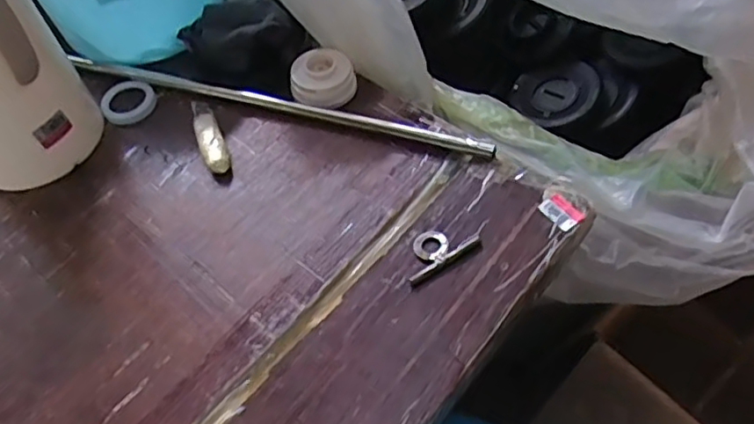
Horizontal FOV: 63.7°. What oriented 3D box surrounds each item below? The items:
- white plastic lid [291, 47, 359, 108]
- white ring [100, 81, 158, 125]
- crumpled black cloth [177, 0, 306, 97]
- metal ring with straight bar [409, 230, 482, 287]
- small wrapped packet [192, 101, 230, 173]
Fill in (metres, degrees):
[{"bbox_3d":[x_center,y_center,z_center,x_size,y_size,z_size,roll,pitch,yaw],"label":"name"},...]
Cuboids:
[{"bbox_3d":[-0.055,-0.135,0.626,0.068,0.036,0.065,-2,54,3],"label":"white plastic lid"},{"bbox_3d":[-0.267,-0.119,0.650,0.057,0.010,0.059,-2,54,3],"label":"white ring"},{"bbox_3d":[-0.148,-0.181,0.652,0.124,0.066,0.089,24,59,20],"label":"crumpled black cloth"},{"bbox_3d":[0.050,0.030,0.517,0.066,0.012,0.041,-25,56,-14],"label":"metal ring with straight bar"},{"bbox_3d":[-0.170,-0.078,0.612,0.023,0.015,0.108,-21,55,-11],"label":"small wrapped packet"}]

